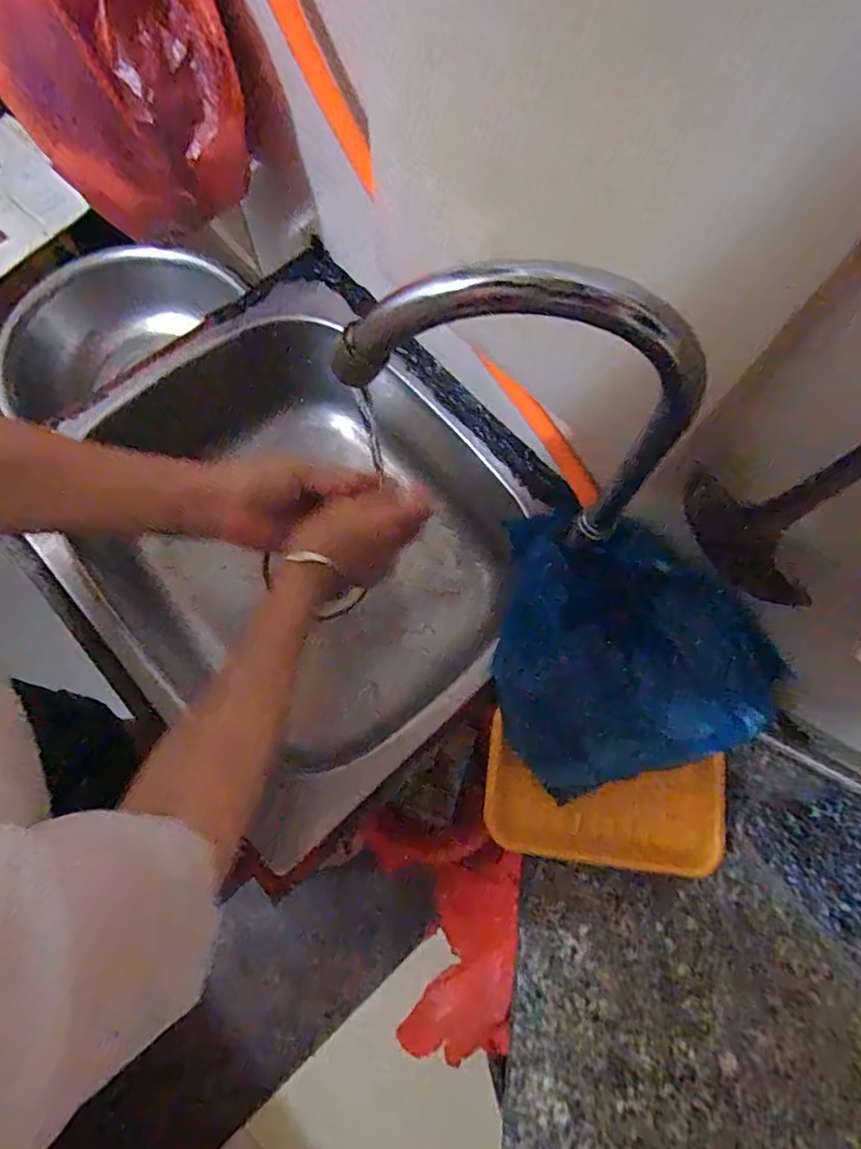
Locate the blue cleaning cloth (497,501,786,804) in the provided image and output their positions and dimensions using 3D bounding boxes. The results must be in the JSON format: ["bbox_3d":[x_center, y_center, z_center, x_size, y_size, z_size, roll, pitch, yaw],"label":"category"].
[{"bbox_3d":[0.140,0.050,0.411,0.172,0.110,0.212,1,75,-1],"label":"blue cleaning cloth"}]

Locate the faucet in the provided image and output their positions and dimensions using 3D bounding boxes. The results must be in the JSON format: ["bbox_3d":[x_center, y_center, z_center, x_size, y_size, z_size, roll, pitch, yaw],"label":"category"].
[{"bbox_3d":[0.046,-0.084,0.299,0.179,0.214,0.026,13,75,-1],"label":"faucet"}]

